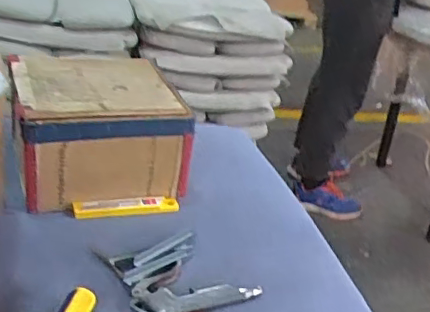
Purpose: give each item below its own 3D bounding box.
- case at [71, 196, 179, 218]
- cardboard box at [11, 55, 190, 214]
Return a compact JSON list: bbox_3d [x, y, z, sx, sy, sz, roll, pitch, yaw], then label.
[{"bbox_3d":[-0.112,0.063,0.748,0.132,0.012,0.023,-2,27,-18],"label":"case"},{"bbox_3d":[-0.159,-0.039,0.807,0.211,0.135,0.203,-4,28,-22],"label":"cardboard box"}]

